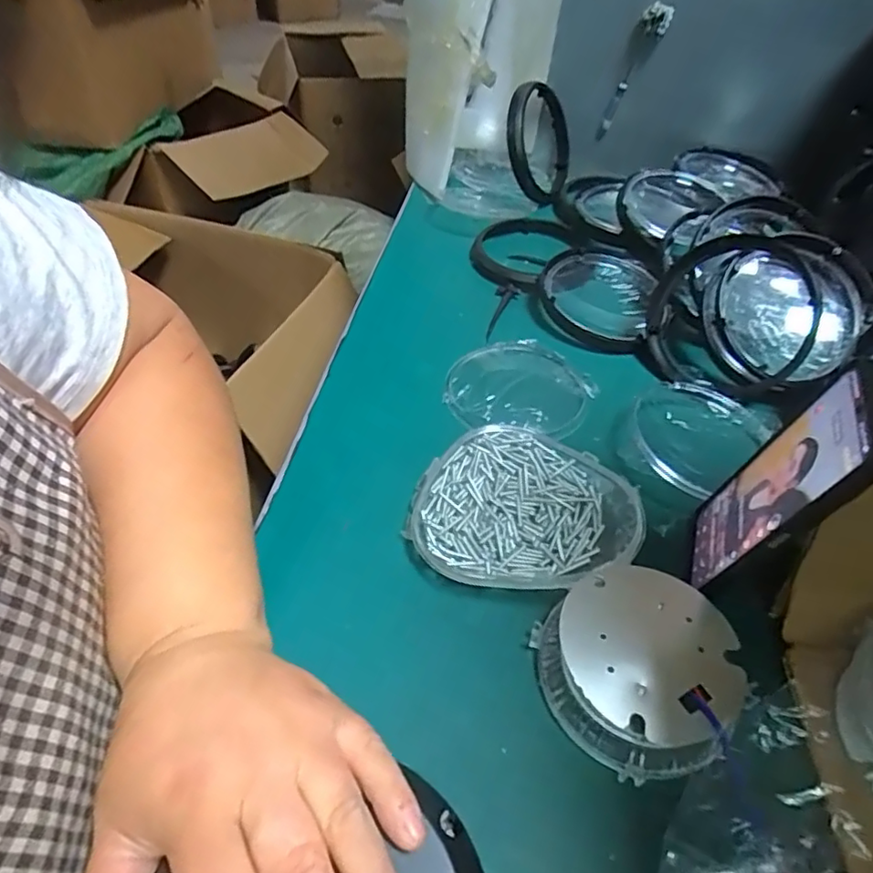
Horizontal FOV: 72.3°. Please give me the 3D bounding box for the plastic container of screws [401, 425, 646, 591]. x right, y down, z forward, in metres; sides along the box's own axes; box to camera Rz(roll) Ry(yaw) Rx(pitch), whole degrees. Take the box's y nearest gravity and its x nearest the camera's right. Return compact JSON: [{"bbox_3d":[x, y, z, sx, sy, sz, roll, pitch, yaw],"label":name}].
[{"bbox_3d":[0.060,0.049,0.410,0.146,0.024,0.134,1,45,-2],"label":"plastic container of screws"}]

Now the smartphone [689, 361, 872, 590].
[{"bbox_3d":[0.194,0.032,0.343,0.008,0.164,0.072,23,50,2],"label":"smartphone"}]

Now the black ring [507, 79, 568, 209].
[{"bbox_3d":[0.132,-0.379,0.766,0.025,0.140,0.131,10,50,37],"label":"black ring"}]

